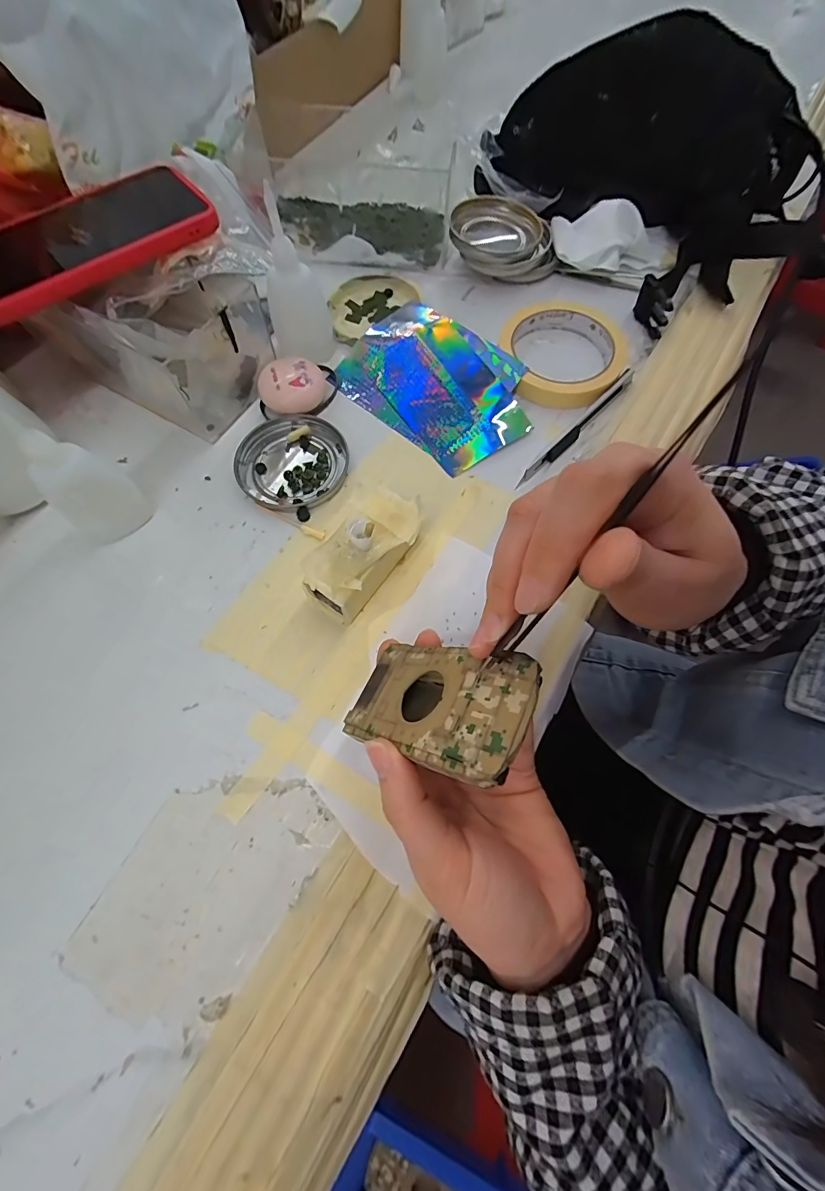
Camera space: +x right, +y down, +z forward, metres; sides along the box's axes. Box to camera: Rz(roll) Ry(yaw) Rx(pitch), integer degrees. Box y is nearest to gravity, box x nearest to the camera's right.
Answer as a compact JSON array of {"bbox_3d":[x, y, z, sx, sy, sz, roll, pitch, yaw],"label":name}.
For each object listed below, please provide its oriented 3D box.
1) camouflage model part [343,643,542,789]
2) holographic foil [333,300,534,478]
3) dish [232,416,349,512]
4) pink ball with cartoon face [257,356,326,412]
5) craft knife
[{"bbox_3d":[0.007,0.043,0.187,0.008,0.094,0.048,36,67,-31],"label":"camouflage model part"},{"bbox_3d":[0.019,-0.167,0.342,0.152,0.016,0.102,42,75,15],"label":"holographic foil"},{"bbox_3d":[-0.088,-0.097,0.321,0.078,0.008,0.077,0,69,1],"label":"dish"},{"bbox_3d":[-0.090,-0.157,0.336,0.048,0.021,0.042,-11,69,-3],"label":"pink ball with cartoon face"},{"bbox_3d":[0.125,-0.126,0.327,0.008,0.011,0.141,43,75,15],"label":"craft knife"}]

